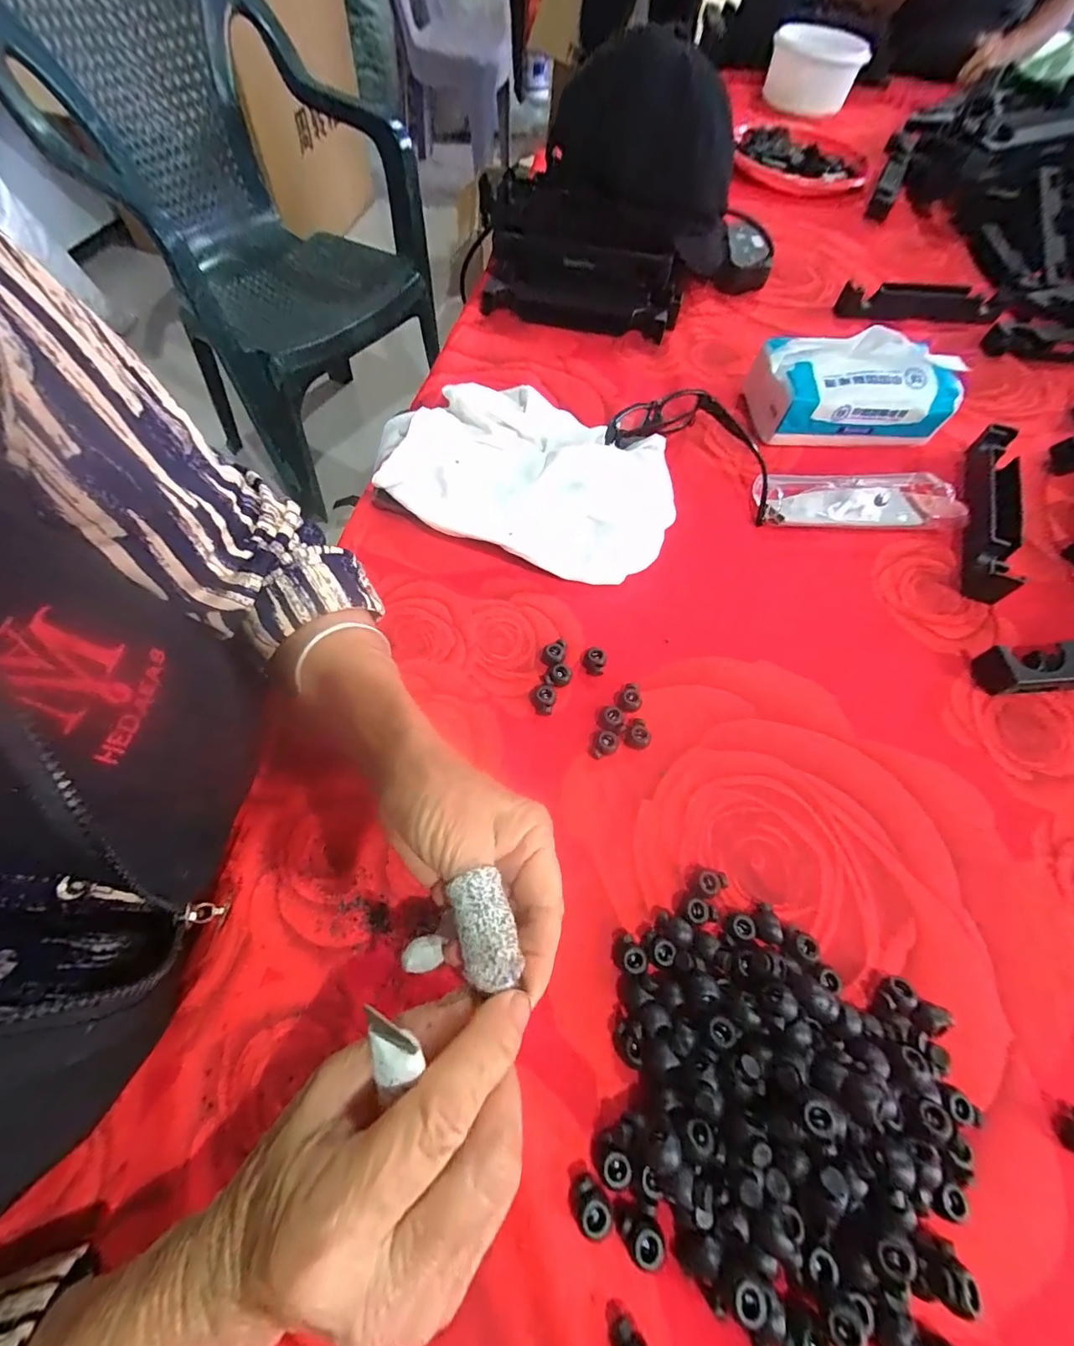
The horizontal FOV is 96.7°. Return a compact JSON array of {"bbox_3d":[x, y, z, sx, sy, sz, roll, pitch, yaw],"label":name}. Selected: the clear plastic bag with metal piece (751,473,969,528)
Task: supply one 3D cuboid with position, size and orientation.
[{"bbox_3d":[0.267,-0.148,0.400,0.153,0.027,0.053,-1,63,-3],"label":"clear plastic bag with metal piece"}]

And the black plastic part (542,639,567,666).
[{"bbox_3d":[0.011,-0.013,0.331,0.015,0.010,0.018,10,62,2],"label":"black plastic part"}]

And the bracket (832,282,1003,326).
[{"bbox_3d":[0.442,-0.427,0.553,0.181,0.031,0.028,1,63,-3],"label":"bracket"}]

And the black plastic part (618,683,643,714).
[{"bbox_3d":[0.062,0.017,0.316,0.015,0.011,0.016,32,66,13],"label":"black plastic part"}]

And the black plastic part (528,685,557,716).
[{"bbox_3d":[0.003,0.017,0.315,0.017,0.009,0.018,1,62,-2],"label":"black plastic part"}]

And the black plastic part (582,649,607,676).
[{"bbox_3d":[0.039,-0.008,0.329,0.015,0.010,0.016,16,63,5],"label":"black plastic part"}]

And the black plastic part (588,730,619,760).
[{"bbox_3d":[0.042,0.045,0.302,0.017,0.011,0.017,30,65,12],"label":"black plastic part"}]

